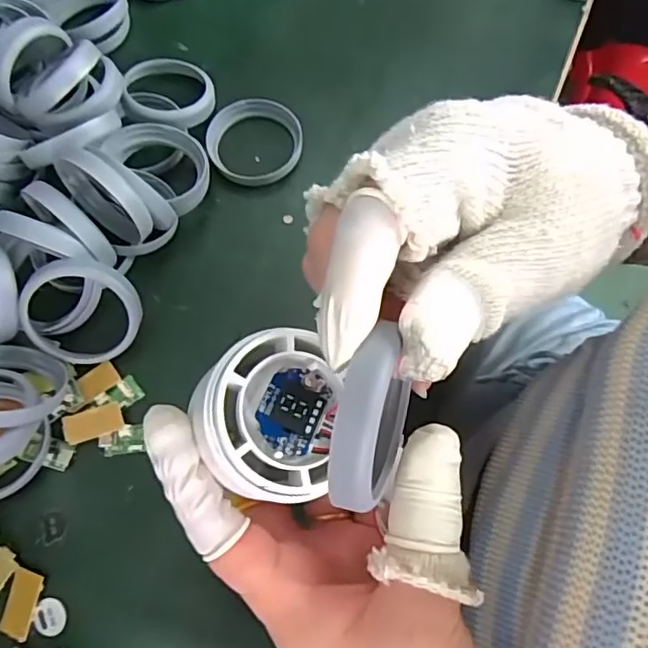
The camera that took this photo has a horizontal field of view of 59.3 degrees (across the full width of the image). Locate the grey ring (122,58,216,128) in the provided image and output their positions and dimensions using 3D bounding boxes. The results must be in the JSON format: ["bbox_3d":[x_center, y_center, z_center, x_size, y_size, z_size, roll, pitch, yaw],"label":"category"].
[{"bbox_3d":[-0.099,-0.148,0.362,0.058,0.010,0.058,4,58,-6],"label":"grey ring"}]

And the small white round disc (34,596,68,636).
[{"bbox_3d":[-0.130,0.140,0.273,0.015,0.005,0.016,-1,71,2],"label":"small white round disc"}]

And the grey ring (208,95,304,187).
[{"bbox_3d":[-0.044,-0.116,0.359,0.059,0.016,0.058,-1,71,2],"label":"grey ring"}]

